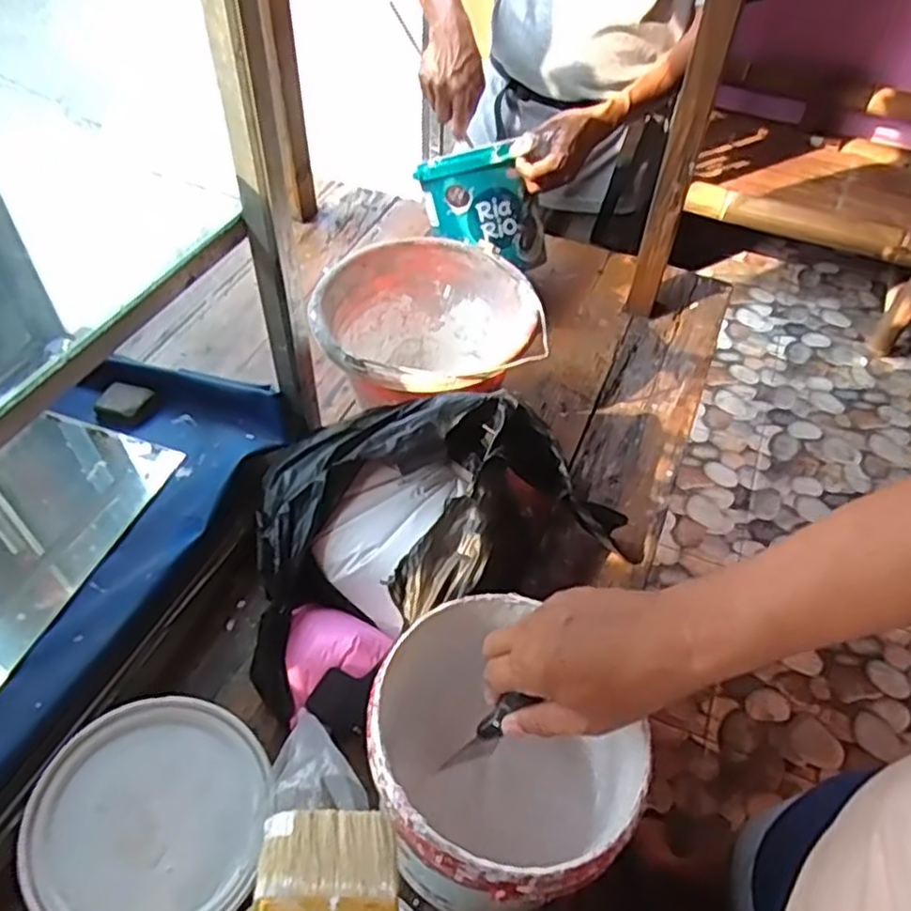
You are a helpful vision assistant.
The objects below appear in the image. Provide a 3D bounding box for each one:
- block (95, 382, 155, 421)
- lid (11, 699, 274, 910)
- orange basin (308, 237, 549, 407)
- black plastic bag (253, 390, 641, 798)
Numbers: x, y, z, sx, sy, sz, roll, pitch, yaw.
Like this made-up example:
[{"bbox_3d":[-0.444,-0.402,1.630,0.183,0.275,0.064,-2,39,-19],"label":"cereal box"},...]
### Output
[{"bbox_3d":[-0.385,-0.061,0.822,0.058,0.014,0.050,10,50,5],"label":"block"},{"bbox_3d":[-0.236,0.279,0.549,0.171,0.012,0.171,8,56,-12],"label":"lid"},{"bbox_3d":[-0.036,-0.117,0.820,0.230,0.158,0.241,2,50,-2],"label":"orange basin"},{"bbox_3d":[-0.045,0.052,0.679,0.374,0.133,0.257,-31,58,-26],"label":"black plastic bag"}]

